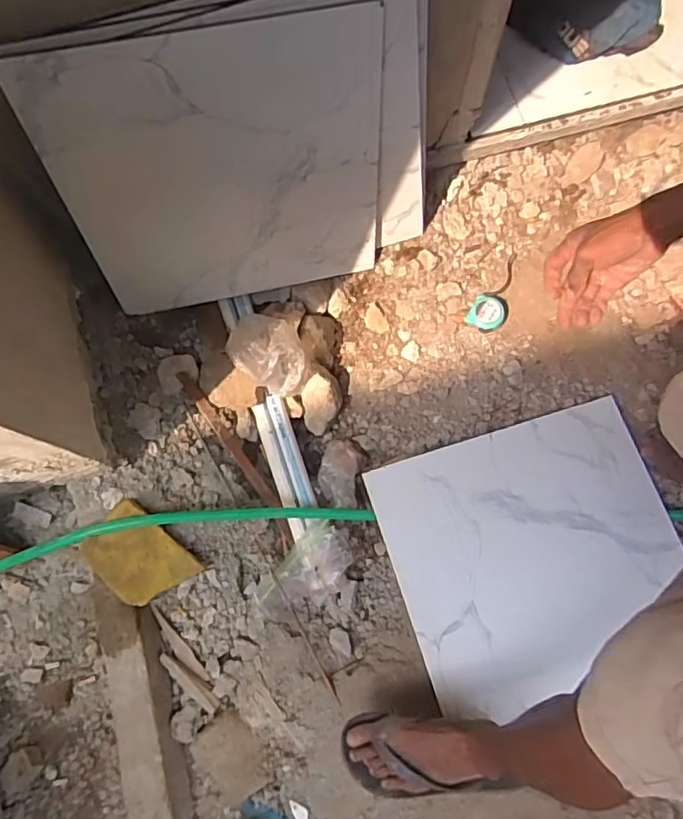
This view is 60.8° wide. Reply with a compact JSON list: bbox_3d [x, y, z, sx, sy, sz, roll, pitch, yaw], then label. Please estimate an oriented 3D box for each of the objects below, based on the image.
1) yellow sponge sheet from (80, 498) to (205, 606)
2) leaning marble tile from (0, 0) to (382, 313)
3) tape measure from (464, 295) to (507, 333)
[{"bbox_3d":[-0.342,0.253,0.985,0.170,0.027,0.121,46,58,-9],"label":"yellow sponge sheet"},{"bbox_3d":[-0.184,-0.363,0.957,0.499,0.491,0.018,-12,62,-5],"label":"leaning marble tile"},{"bbox_3d":[0.285,-0.186,1.133,0.066,0.040,0.076,30,79,9],"label":"tape measure"}]

